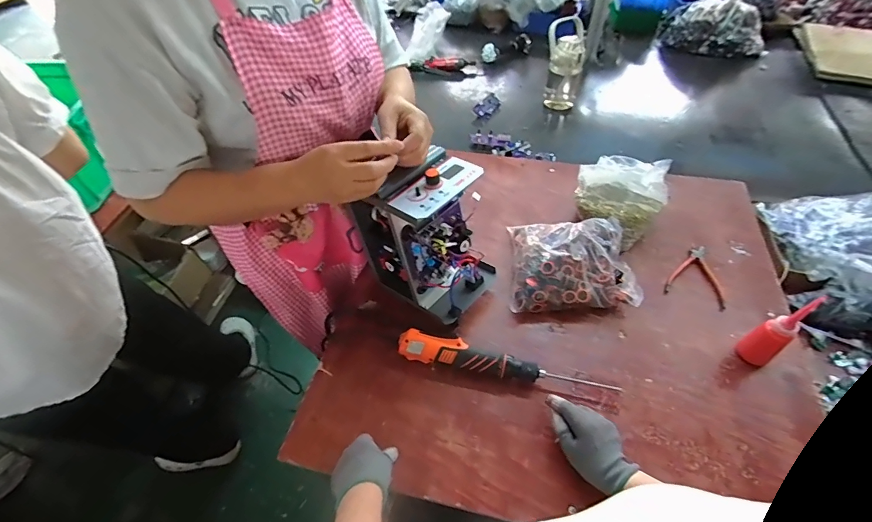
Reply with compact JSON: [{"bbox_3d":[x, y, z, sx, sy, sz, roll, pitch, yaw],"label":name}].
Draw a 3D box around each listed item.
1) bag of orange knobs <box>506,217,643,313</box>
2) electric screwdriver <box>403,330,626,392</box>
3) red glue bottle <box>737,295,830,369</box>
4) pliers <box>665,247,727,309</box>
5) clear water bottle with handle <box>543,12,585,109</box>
[{"bbox_3d":[0.253,-0.002,0.788,0.222,0.078,0.204,1,51,3],"label":"bag of orange knobs"},{"bbox_3d":[0.114,0.166,0.674,0.356,0.041,0.049,8,52,9],"label":"electric screwdriver"},{"bbox_3d":[0.524,0.105,0.626,0.044,0.149,0.044,-26,55,-17],"label":"red glue bottle"},{"bbox_3d":[0.506,0.023,0.800,0.105,0.022,0.134,18,54,16],"label":"pliers"},{"bbox_3d":[0.384,-0.591,1.249,0.107,0.233,0.102,6,52,7],"label":"clear water bottle with handle"}]

